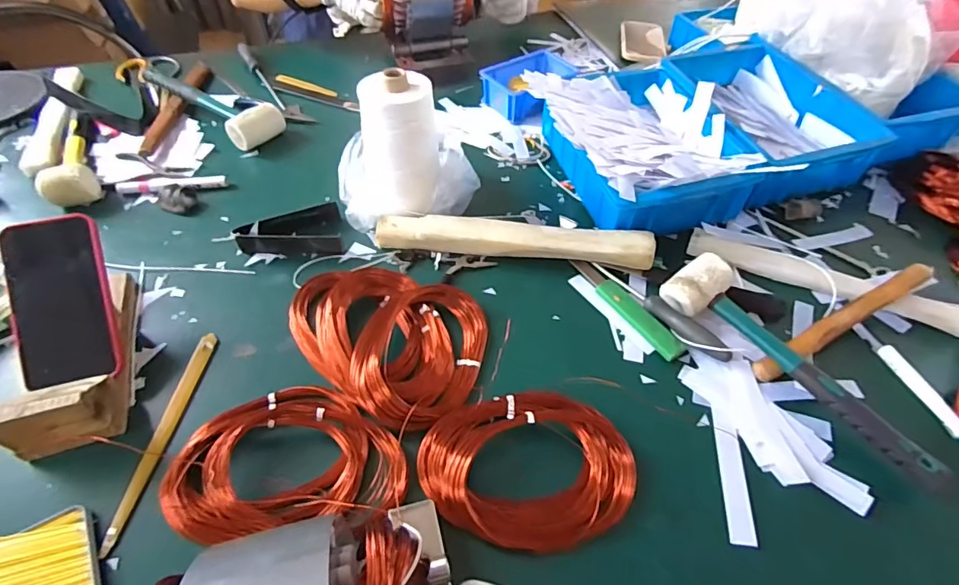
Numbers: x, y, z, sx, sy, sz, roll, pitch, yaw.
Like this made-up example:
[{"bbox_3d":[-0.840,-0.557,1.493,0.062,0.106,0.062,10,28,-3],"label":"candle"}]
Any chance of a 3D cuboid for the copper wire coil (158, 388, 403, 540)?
[{"bbox_3d":[-0.172,0.141,0.448,0.198,0.029,0.130,-7,51,-7],"label":"copper wire coil"}]

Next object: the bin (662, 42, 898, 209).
[{"bbox_3d":[0.410,-0.260,0.738,0.205,0.084,0.277,-14,52,-13],"label":"bin"}]

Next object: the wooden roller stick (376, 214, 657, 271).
[{"bbox_3d":[0.041,-0.063,0.614,0.334,0.041,0.046,6,50,4],"label":"wooden roller stick"}]

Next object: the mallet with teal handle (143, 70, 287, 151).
[{"bbox_3d":[-0.433,-0.309,0.799,0.266,0.050,0.084,31,56,22],"label":"mallet with teal handle"}]

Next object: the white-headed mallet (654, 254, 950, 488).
[{"bbox_3d":[0.305,0.074,0.488,0.063,0.045,0.283,-25,55,-21],"label":"white-headed mallet"}]

